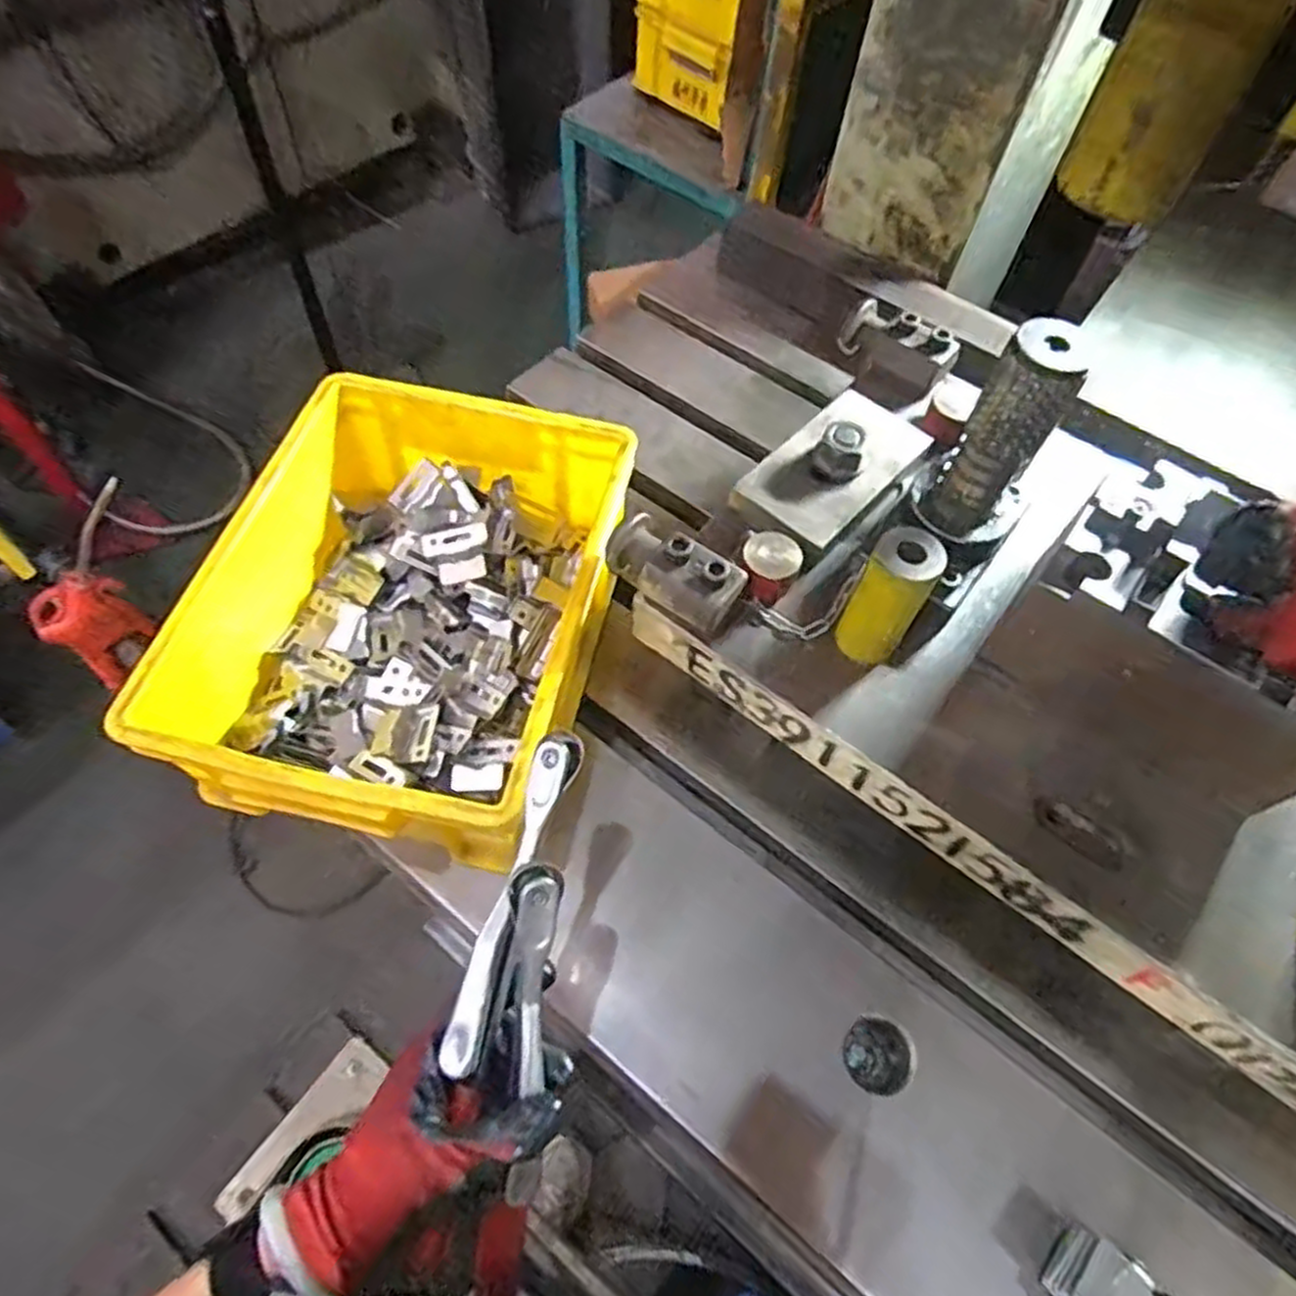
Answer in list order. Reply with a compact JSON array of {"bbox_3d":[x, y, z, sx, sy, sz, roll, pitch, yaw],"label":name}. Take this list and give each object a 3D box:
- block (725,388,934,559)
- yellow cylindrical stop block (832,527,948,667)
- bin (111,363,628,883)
[{"bbox_3d":[0.141,-0.136,0.571,0.084,0.039,0.163,40,64,19],"label":"block"},{"bbox_3d":[0.145,-0.026,0.481,0.039,0.098,0.040,2,59,-3],"label":"yellow cylindrical stop block"},{"bbox_3d":[-0.172,-0.028,0.589,0.264,0.115,0.345,14,59,5],"label":"bin"}]

